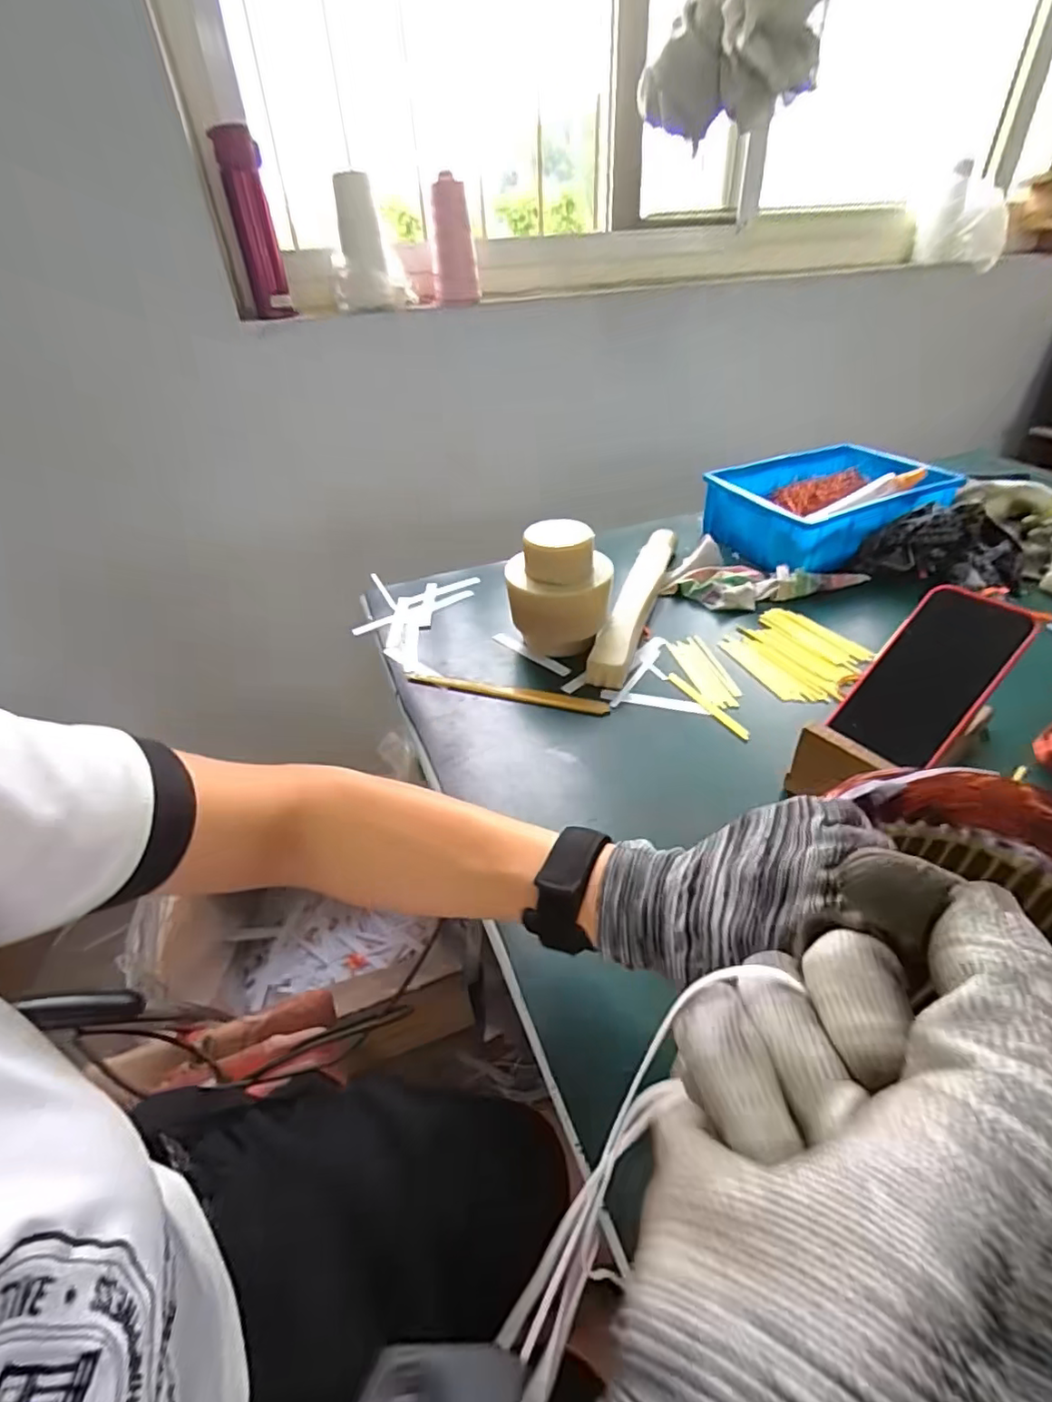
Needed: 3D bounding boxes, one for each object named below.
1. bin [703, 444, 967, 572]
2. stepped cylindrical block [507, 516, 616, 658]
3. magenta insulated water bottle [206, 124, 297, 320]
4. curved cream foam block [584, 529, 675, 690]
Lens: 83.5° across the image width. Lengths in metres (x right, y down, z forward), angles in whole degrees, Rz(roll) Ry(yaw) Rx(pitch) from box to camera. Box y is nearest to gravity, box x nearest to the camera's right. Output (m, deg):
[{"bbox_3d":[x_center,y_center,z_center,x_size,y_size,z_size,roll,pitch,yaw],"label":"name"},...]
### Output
[{"bbox_3d":[0.412,-0.274,0.824,0.294,0.083,0.216,-13,41,-12],"label":"bin"},{"bbox_3d":[0.036,-0.112,0.624,0.107,0.125,0.081,7,41,11],"label":"stepped cylindrical block"},{"bbox_3d":[-0.378,-0.657,0.821,0.054,0.201,0.049,-12,41,-11],"label":"magenta insulated water bottle"},{"bbox_3d":[0.131,-0.121,0.695,0.040,0.034,0.315,11,42,16],"label":"curved cream foam block"}]

